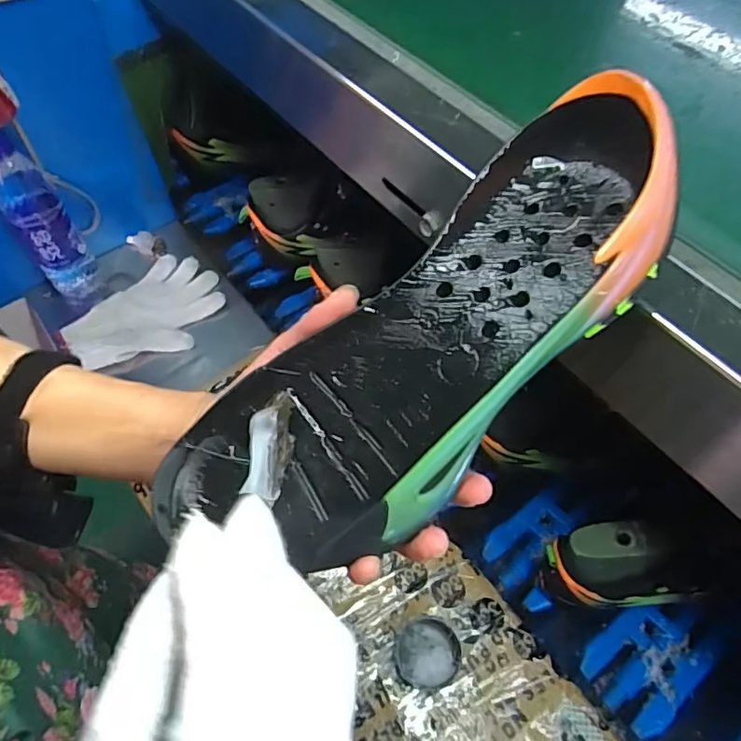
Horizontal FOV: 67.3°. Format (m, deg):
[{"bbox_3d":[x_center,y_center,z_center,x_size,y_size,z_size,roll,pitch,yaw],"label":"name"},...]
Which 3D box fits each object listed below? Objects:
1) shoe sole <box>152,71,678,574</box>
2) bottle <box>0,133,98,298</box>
[{"bbox_3d":[0.022,-0.008,0.245,0.261,0.038,0.101,-42,62,7],"label":"shoe sole"},{"bbox_3d":[-0.405,-0.183,0.684,0.066,0.229,0.060,-36,62,-17],"label":"bottle"}]

